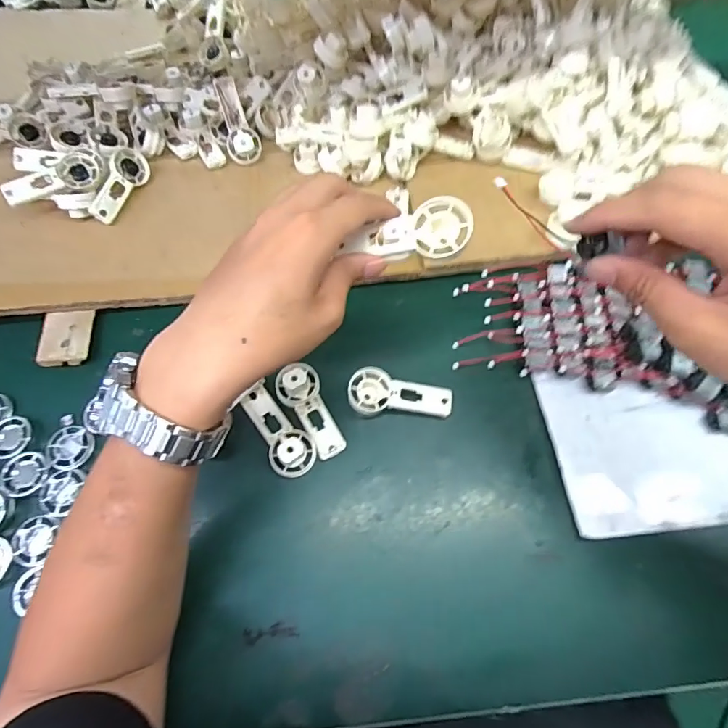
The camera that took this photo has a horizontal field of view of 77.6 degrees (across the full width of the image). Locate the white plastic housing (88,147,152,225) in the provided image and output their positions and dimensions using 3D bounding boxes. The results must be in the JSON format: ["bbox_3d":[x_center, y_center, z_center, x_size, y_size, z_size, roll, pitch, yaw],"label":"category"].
[{"bbox_3d":[-0.273,-0.200,0.509,0.011,0.037,0.096,-9,61,43],"label":"white plastic housing"}]

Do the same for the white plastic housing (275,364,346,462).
[{"bbox_3d":[-0.049,0.040,0.408,0.037,0.022,0.091,-27,66,-10],"label":"white plastic housing"}]

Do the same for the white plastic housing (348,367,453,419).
[{"bbox_3d":[0.033,0.027,0.413,0.092,0.018,0.040,1,64,3],"label":"white plastic housing"}]

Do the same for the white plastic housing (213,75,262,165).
[{"bbox_3d":[-0.150,-0.287,0.534,0.038,0.023,0.092,-18,102,-8],"label":"white plastic housing"}]

